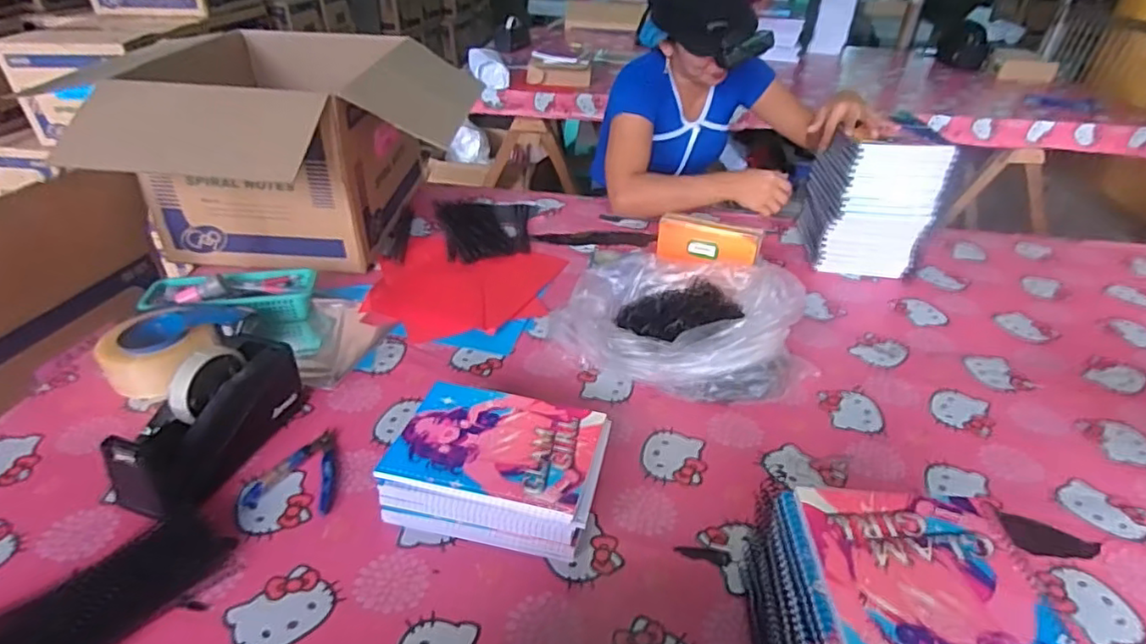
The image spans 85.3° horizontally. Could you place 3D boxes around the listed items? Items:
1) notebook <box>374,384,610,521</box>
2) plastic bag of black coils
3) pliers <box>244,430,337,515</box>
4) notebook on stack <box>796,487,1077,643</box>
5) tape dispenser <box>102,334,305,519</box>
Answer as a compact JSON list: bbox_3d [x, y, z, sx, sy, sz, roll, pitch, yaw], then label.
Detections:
[{"bbox_3d":[-0.076,0.121,0.630,0.194,0.010,0.145,10,35,10],"label":"notebook"},{"bbox_3d":[0.142,-0.006,0.846,0.251,0.118,0.288,-23,42,-32],"label":"plastic bag of black coils"},{"bbox_3d":[-0.290,0.158,0.670,0.083,0.007,0.107,2,35,-1],"label":"pliers"},{"bbox_3d":[0.240,0.187,0.401,0.144,0.006,0.192,3,35,1],"label":"notebook on stack"},{"bbox_3d":[-0.391,0.102,0.665,0.092,0.108,0.205,13,36,14],"label":"tape dispenser"}]

